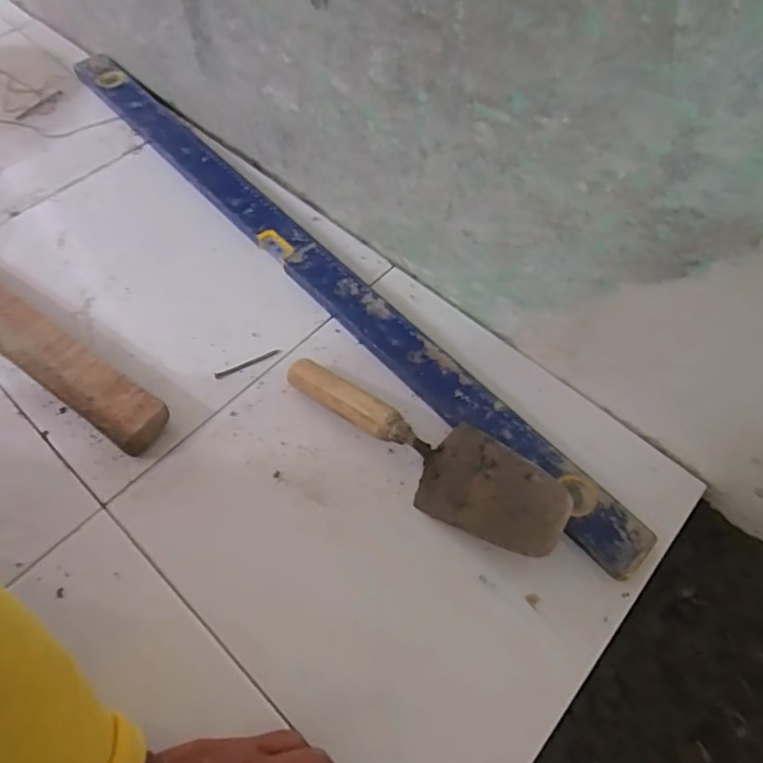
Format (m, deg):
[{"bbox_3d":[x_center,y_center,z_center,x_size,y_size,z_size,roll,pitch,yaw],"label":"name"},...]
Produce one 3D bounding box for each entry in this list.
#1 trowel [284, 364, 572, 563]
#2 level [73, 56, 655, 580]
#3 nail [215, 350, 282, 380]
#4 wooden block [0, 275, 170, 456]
[{"bbox_3d":[0.039,0.052,0.501,0.275,0.063,0.081,41,67,20],"label":"trowel"},{"bbox_3d":[-0.102,-0.157,0.644,0.052,0.025,0.958,-37,67,-20],"label":"level"},{"bbox_3d":[-0.139,-0.019,0.576,0.072,0.004,0.007,-23,63,-13],"label":"nail"},{"bbox_3d":[-0.398,-0.064,0.581,0.448,0.039,0.062,33,65,17],"label":"wooden block"}]

